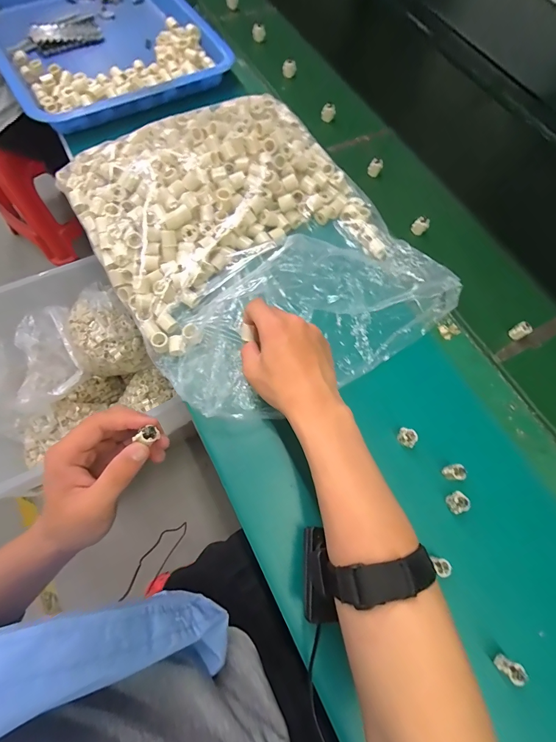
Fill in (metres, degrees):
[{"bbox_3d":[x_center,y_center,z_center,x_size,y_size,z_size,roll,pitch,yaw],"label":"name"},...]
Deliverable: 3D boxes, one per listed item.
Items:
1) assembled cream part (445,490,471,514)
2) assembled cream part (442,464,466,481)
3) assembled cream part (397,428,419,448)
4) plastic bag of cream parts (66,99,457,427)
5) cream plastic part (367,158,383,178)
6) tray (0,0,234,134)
[{"bbox_3d":[0.180,0.132,0.343,0.015,0.017,0.018,-25,70,-13],"label":"assembled cream part"},{"bbox_3d":[0.182,0.105,0.353,0.016,0.016,0.016,1,67,-2],"label":"assembled cream part"},{"bbox_3d":[0.138,0.070,0.363,0.019,0.016,0.014,28,68,9],"label":"assembled cream part"},{"bbox_3d":[-0.033,-0.164,0.433,0.342,0.075,0.410,-30,71,-14],"label":"plastic bag of cream parts"},{"bbox_3d":[0.151,-0.315,0.527,0.018,0.016,0.022,32,69,10],"label":"cream plastic part"},{"bbox_3d":[-0.307,-0.580,0.611,0.351,0.070,0.424,-30,72,-14],"label":"tray"}]

